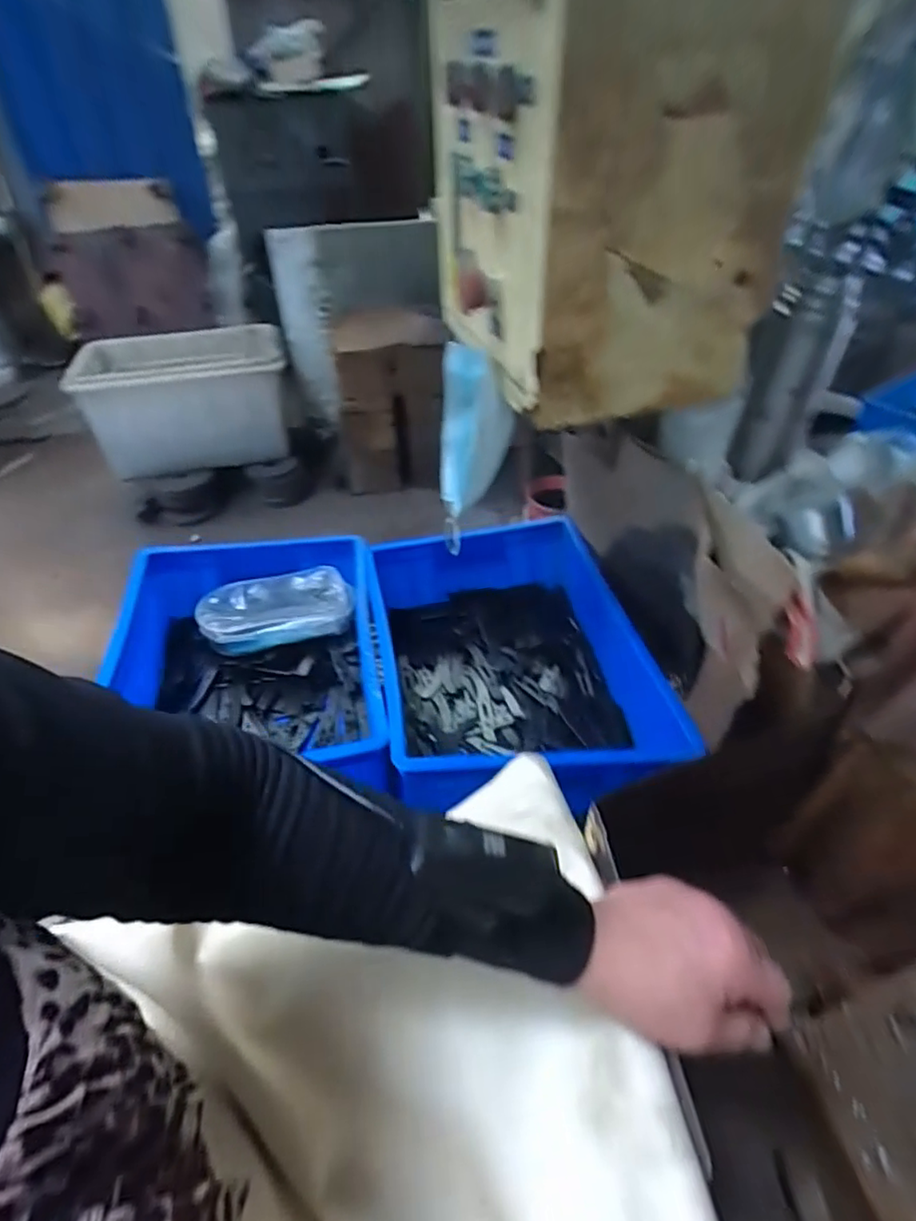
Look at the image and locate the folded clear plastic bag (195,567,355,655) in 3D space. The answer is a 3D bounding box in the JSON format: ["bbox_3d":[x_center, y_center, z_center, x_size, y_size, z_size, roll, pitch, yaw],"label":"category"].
[{"bbox_3d":[-0.247,0.000,0.839,0.197,0.041,0.105,-11,41,-12],"label":"folded clear plastic bag"}]

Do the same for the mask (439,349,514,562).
[{"bbox_3d":[0.013,-0.152,0.641,0.081,0.241,0.020,23,51,17],"label":"mask"}]

